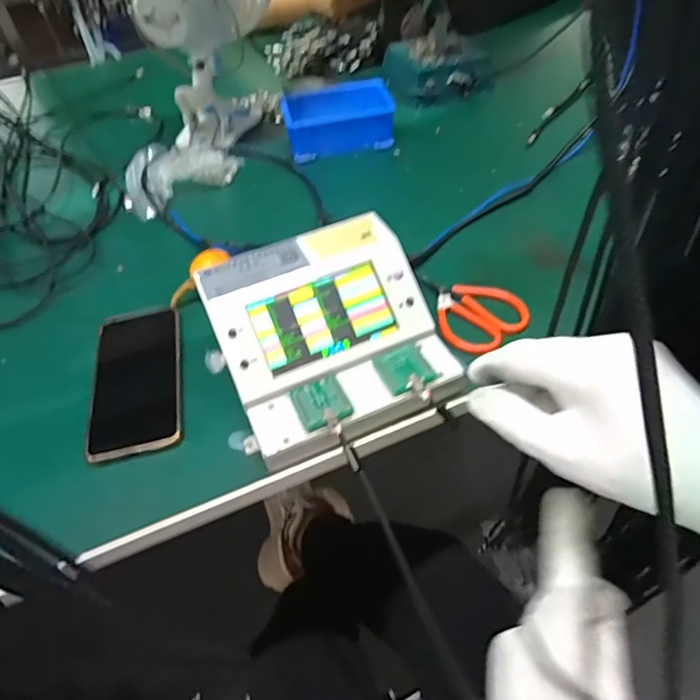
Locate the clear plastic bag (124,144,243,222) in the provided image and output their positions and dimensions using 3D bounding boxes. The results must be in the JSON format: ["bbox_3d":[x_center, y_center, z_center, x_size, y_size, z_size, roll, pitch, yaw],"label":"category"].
[{"bbox_3d":[-0.224,-0.247,0.677,0.151,0.038,0.135,-23,51,-14],"label":"clear plastic bag"}]

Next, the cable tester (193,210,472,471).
[{"bbox_3d":[-0.017,-0.011,0.426,0.170,0.081,0.175,-20,50,-12],"label":"cable tester"}]

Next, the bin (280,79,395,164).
[{"bbox_3d":[-0.017,-0.316,0.711,0.145,0.054,0.098,-12,49,-5],"label":"bin"}]

